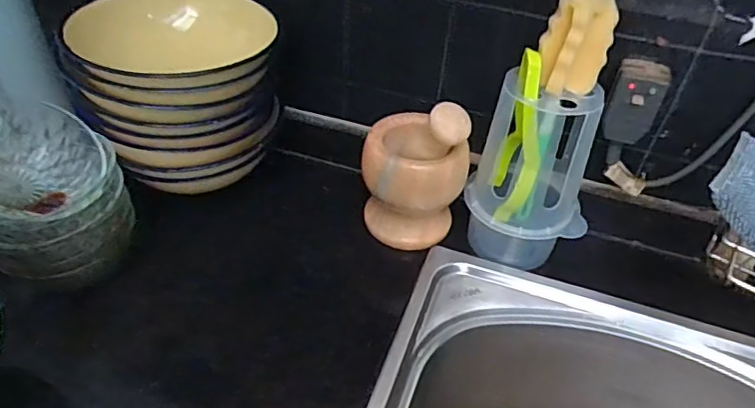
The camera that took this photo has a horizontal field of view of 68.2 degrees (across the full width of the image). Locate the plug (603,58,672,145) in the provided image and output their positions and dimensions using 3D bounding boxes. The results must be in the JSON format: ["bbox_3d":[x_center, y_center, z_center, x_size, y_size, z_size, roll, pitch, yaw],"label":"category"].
[{"bbox_3d":[0.230,-0.090,0.497,0.044,0.068,0.037,24,45,21],"label":"plug"}]

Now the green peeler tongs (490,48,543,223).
[{"bbox_3d":[0.135,-0.062,0.510,0.037,0.156,0.064,15,43,13],"label":"green peeler tongs"}]

